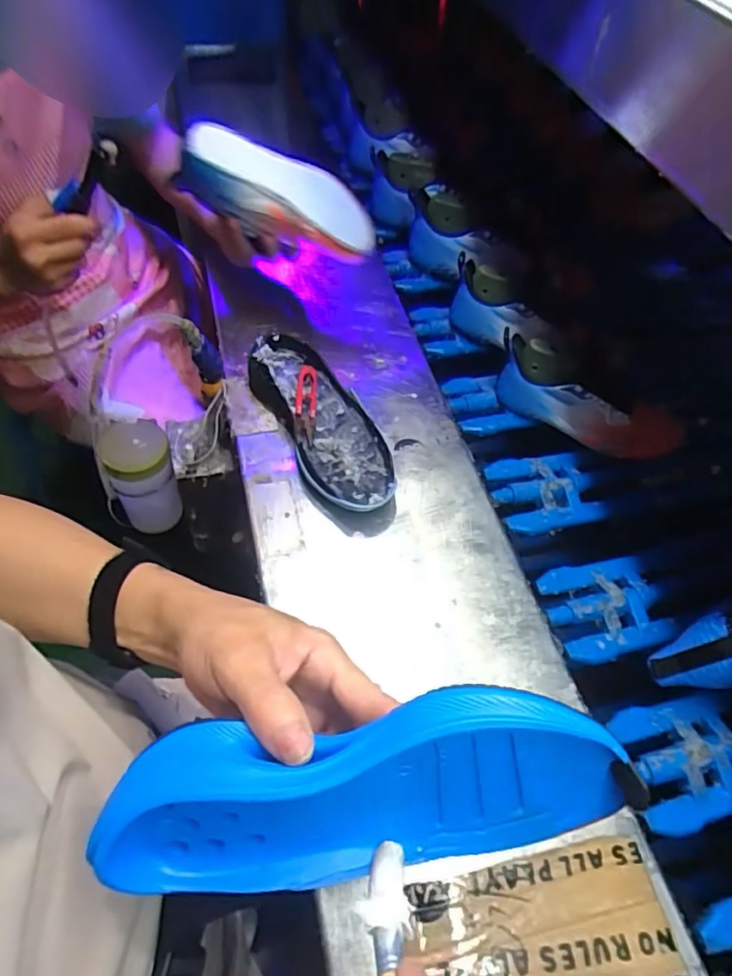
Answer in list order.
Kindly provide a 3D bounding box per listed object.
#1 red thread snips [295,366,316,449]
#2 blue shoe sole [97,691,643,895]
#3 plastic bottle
[{"bbox_3d":[-0.063,-0.086,0.600,0.021,0.013,0.109,-1,57,-2],"label":"red thread snips"},{"bbox_3d":[-0.002,0.148,0.267,0.224,0.093,0.028,-12,23,2],"label":"blue shoe sole"},{"bbox_3d":[-0.259,-0.016,0.664,0.074,0.131,0.075,1,57,-1],"label":"plastic bottle"}]

